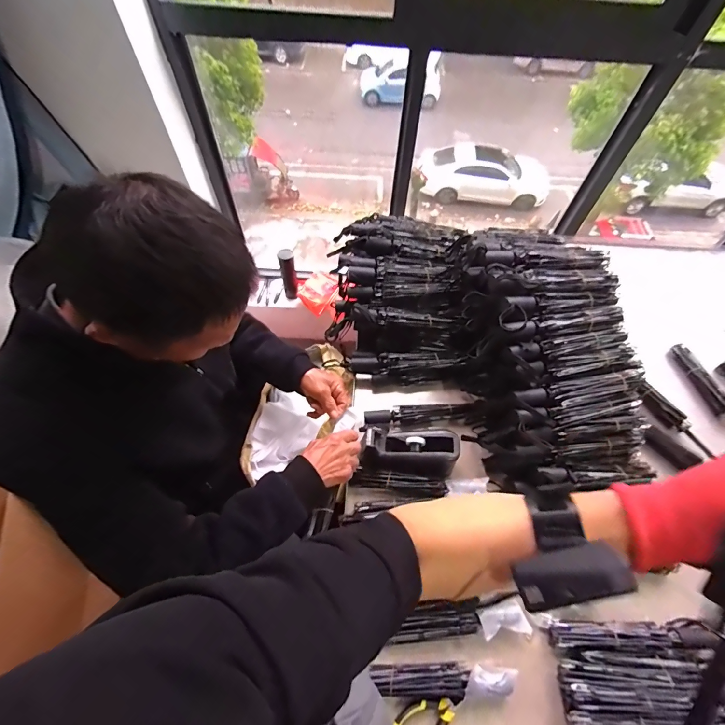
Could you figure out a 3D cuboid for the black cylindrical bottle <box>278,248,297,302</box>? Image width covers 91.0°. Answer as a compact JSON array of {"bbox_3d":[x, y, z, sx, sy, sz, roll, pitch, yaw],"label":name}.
[{"bbox_3d":[-0.300,-0.354,1.469,0.063,0.249,0.052,-10,59,-8],"label":"black cylindrical bottle"}]

